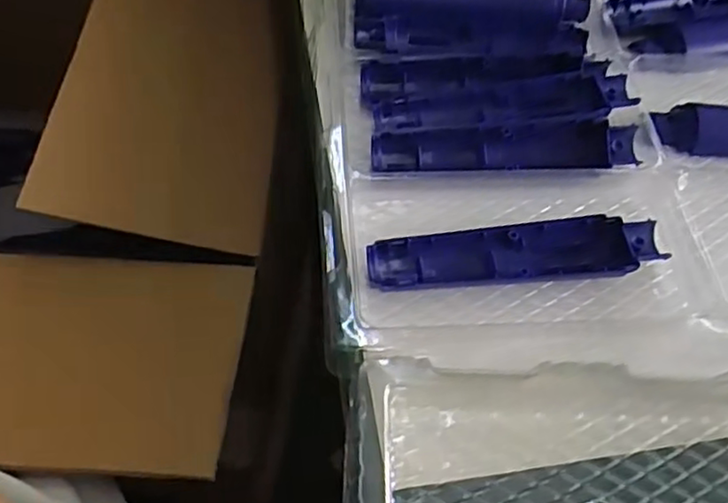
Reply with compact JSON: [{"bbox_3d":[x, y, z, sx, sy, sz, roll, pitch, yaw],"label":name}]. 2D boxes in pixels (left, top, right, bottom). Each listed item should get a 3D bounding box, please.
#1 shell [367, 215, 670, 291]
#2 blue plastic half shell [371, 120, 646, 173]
[{"bbox_3d":[0.086,0.002,0.388,0.166,0.017,0.038,-2,57,-4],"label":"shell"},{"bbox_3d":[0.090,-0.064,0.428,0.168,0.018,0.028,-2,57,-5],"label":"blue plastic half shell"}]

